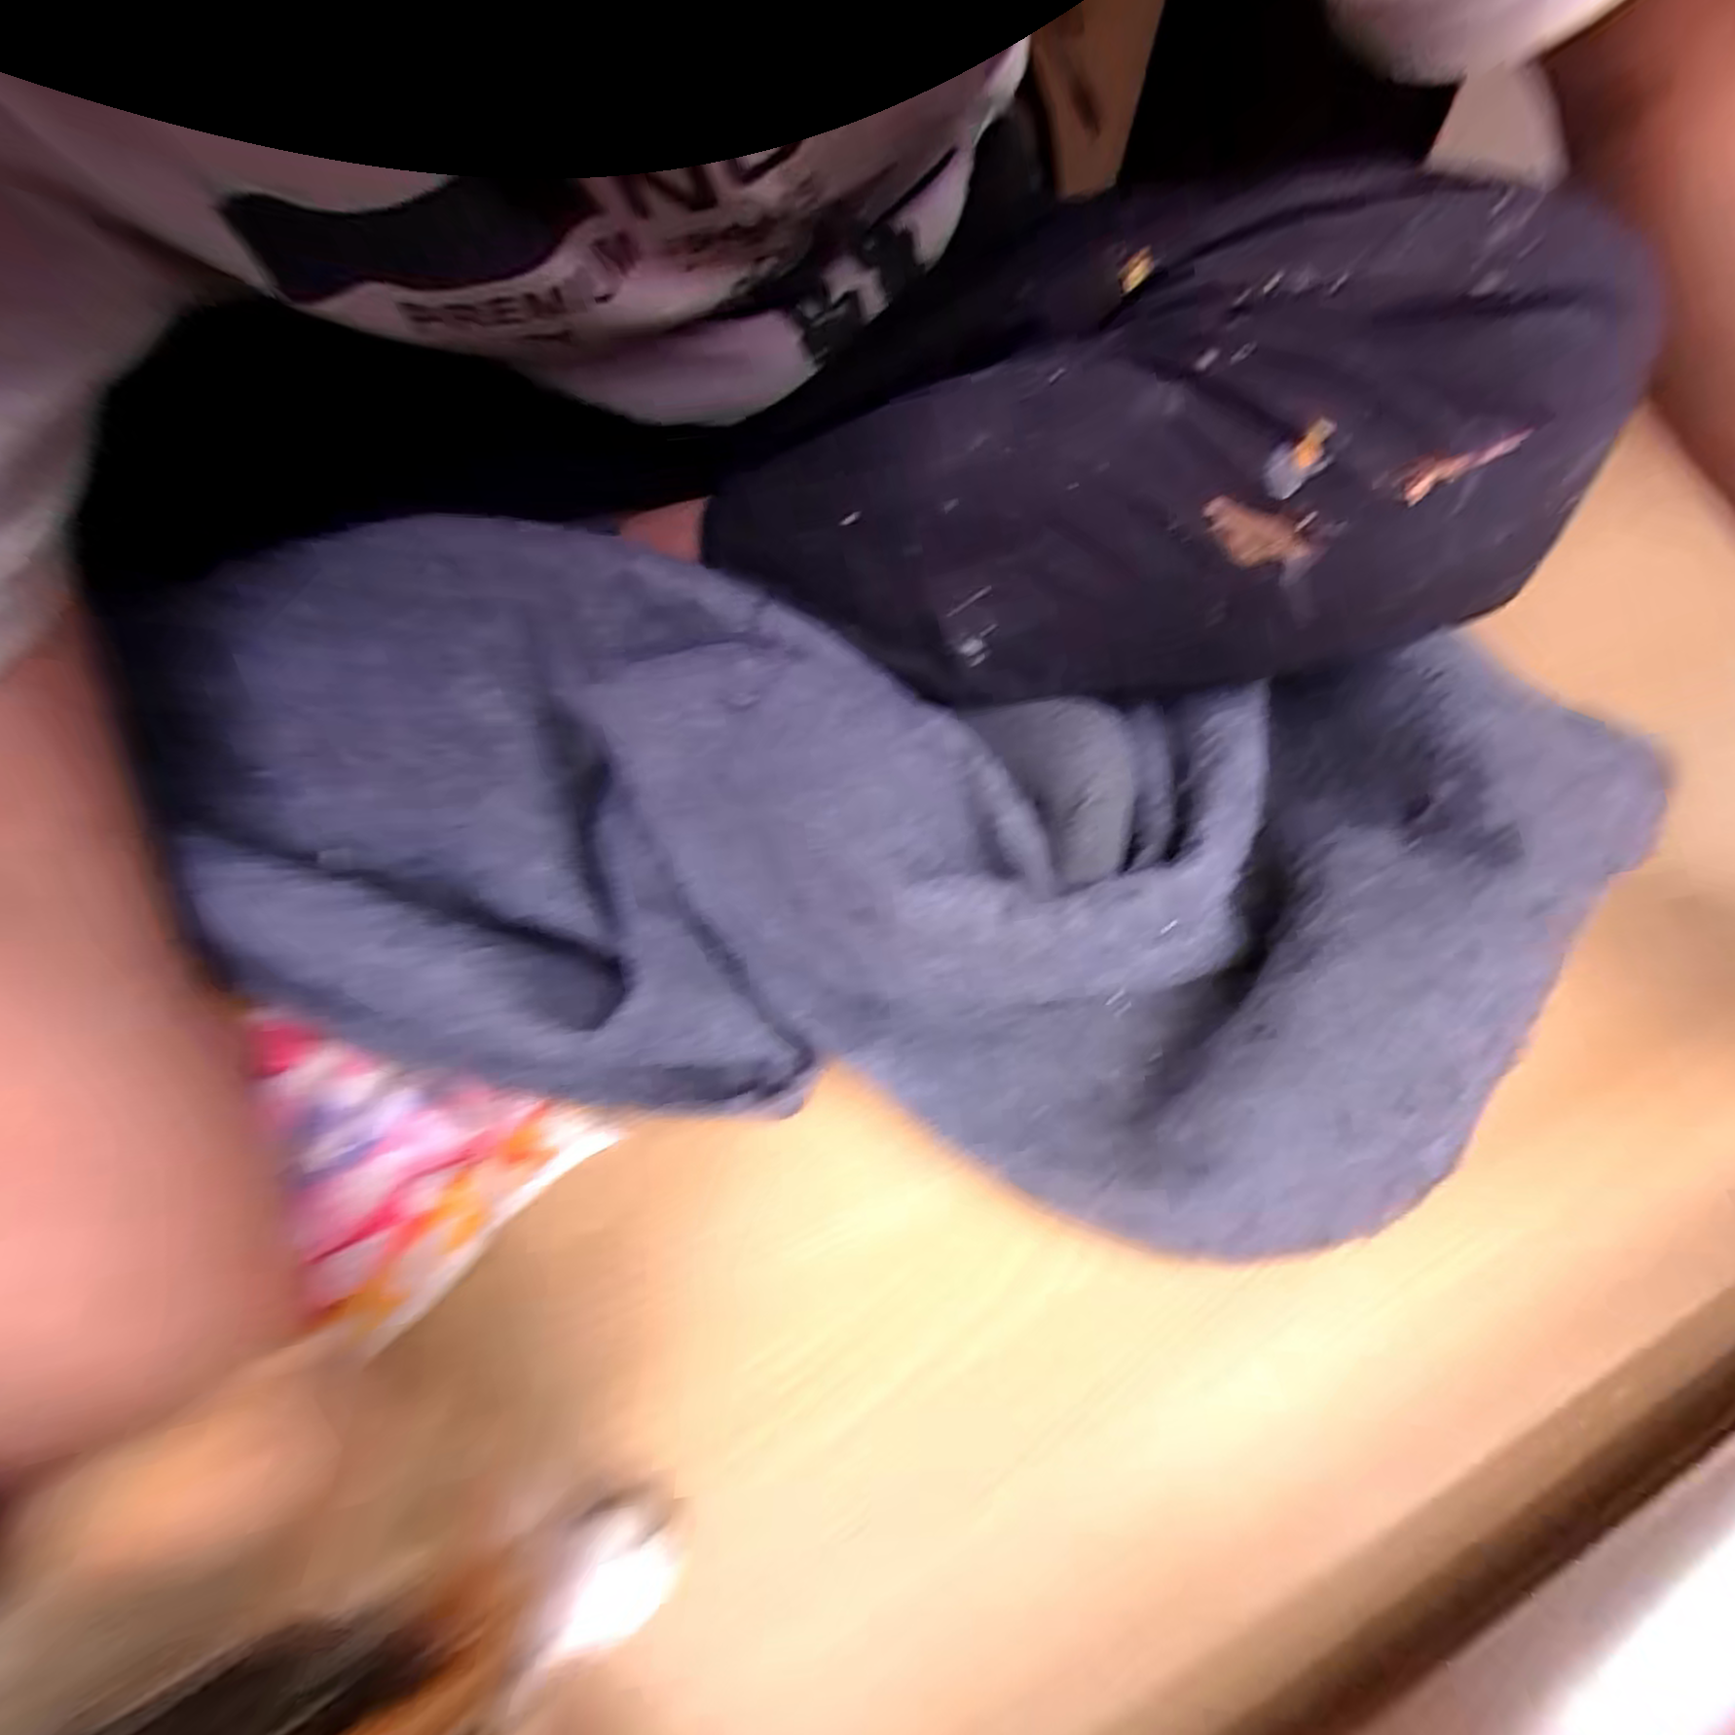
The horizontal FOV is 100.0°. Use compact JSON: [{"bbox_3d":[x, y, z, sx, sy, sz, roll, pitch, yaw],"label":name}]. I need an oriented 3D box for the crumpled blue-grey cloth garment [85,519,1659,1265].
[{"bbox_3d":[-0.004,-0.007,0.275,0.479,0.111,0.206,10,55,1],"label":"crumpled blue-grey cloth garment"}]

